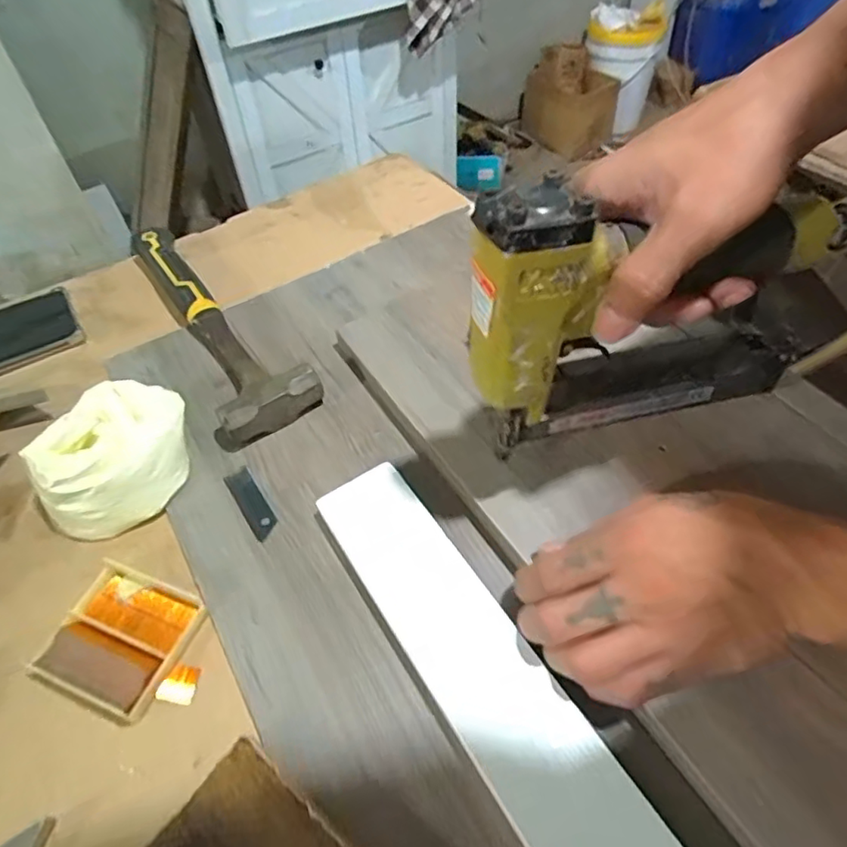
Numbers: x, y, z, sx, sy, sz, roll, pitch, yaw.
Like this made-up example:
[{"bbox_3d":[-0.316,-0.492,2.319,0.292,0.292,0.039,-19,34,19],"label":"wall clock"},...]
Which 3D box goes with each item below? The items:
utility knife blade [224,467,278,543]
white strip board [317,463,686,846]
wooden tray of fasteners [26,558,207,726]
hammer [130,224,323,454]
[{"bbox_3d":[-0.112,0.051,0.375,0.017,0.004,0.055,-29,54,-18],"label":"utility knife blade"},{"bbox_3d":[0.079,0.180,0.242,0.057,0.018,0.441,-28,53,-18],"label":"white strip board"},{"bbox_3d":[-0.168,0.120,0.322,0.073,0.021,0.068,16,54,17],"label":"wooden tray of fasteners"},{"bbox_3d":[-0.177,-0.092,0.475,0.074,0.032,0.275,-28,54,-18],"label":"hammer"}]

